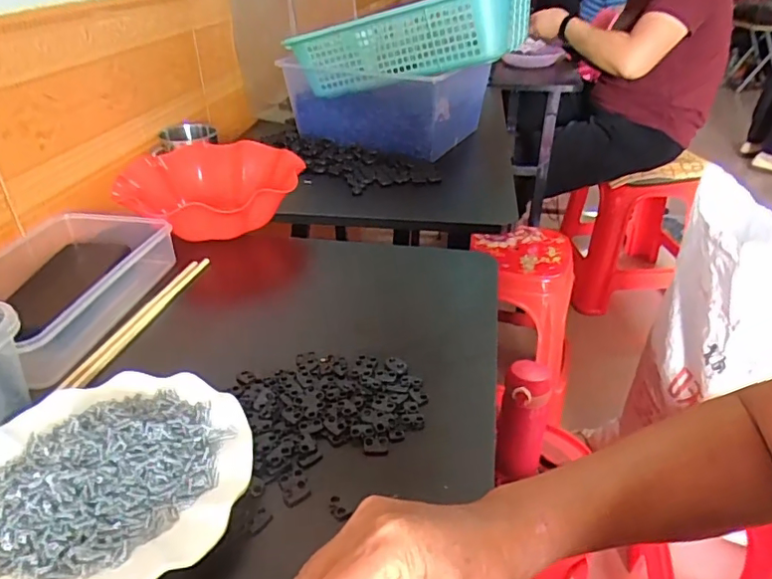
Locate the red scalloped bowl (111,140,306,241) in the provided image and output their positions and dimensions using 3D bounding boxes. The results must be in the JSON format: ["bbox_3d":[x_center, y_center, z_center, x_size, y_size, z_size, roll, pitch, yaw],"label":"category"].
[{"bbox_3d":[-0.225,-0.124,0.725,0.214,0.072,0.201,0,32,0],"label":"red scalloped bowl"}]

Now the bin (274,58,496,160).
[{"bbox_3d":[-0.001,-0.322,0.957,0.330,0.127,0.188,22,38,31],"label":"bin"}]

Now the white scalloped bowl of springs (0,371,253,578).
[{"bbox_3d":[-0.182,0.118,0.362,0.179,0.031,0.178,0,32,0],"label":"white scalloped bowl of springs"}]

